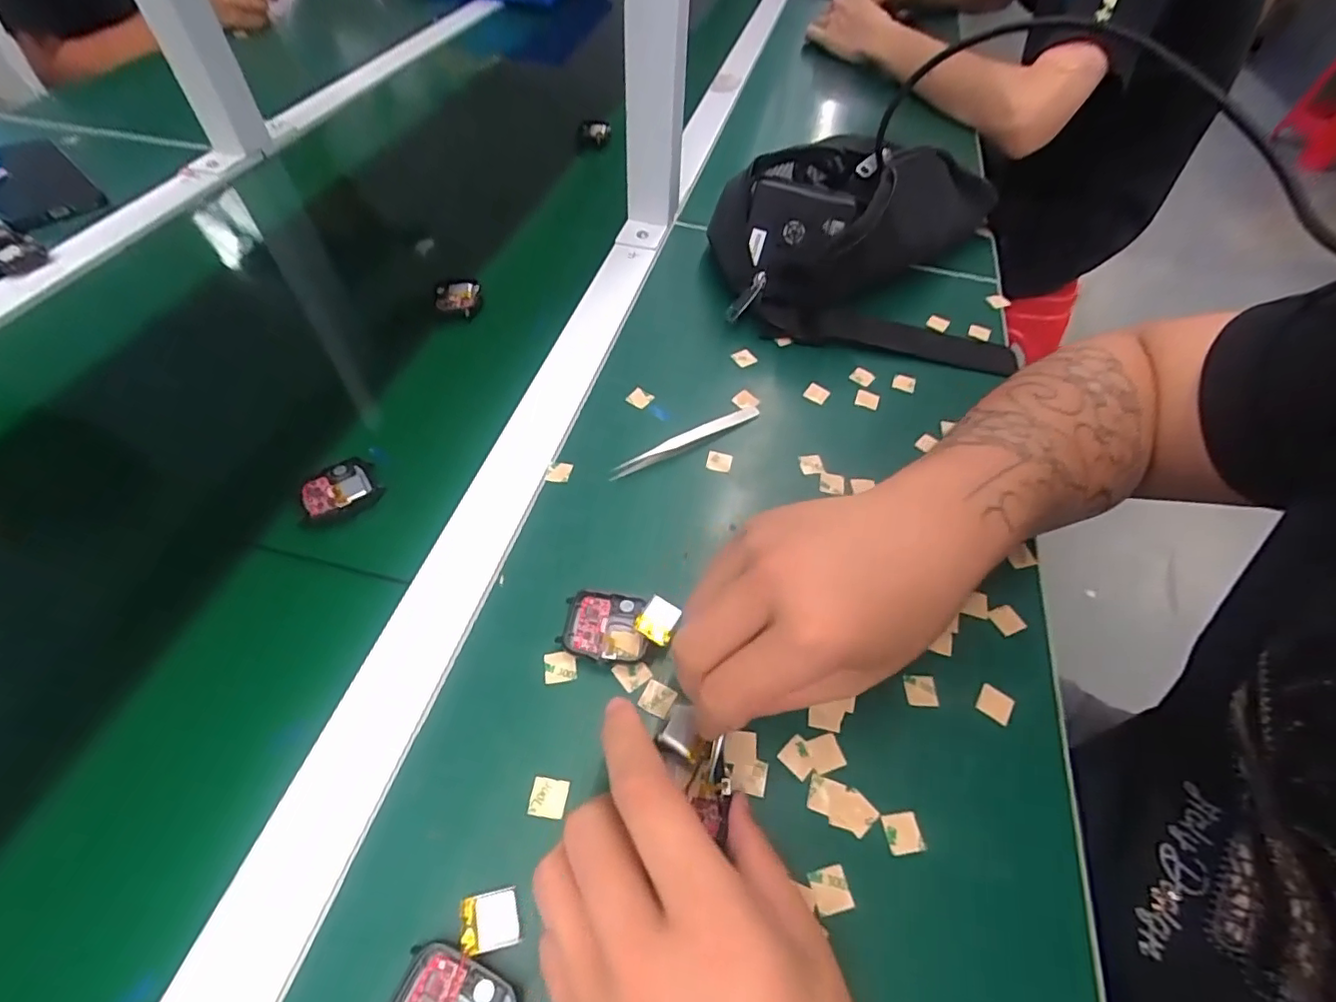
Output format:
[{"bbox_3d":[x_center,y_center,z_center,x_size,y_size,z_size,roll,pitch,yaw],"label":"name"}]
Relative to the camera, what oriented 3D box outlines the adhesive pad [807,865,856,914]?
[{"bbox_3d":[0.067,0.161,0.244,0.016,0.004,0.015,-10,53,-8],"label":"adhesive pad"}]

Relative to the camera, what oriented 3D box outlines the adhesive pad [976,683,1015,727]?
[{"bbox_3d":[0.164,0.101,0.295,0.016,0.004,0.015,29,58,18],"label":"adhesive pad"}]

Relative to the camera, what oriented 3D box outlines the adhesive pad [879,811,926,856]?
[{"bbox_3d":[0.103,0.144,0.257,0.017,0.004,0.016,-6,54,-7],"label":"adhesive pad"}]

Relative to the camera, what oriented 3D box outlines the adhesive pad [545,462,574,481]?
[{"bbox_3d":[-0.068,-0.018,0.369,0.015,0.004,0.014,5,57,8],"label":"adhesive pad"}]

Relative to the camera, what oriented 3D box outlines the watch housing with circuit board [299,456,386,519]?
[{"bbox_3d":[-0.196,-0.007,0.352,0.041,0.007,0.036,-30,60,-22],"label":"watch housing with circuit board"}]

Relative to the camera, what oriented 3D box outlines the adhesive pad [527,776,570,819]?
[{"bbox_3d":[-0.052,0.129,0.257,0.016,0.004,0.016,9,54,4],"label":"adhesive pad"}]

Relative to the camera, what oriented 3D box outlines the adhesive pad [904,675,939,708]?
[{"bbox_3d":[0.127,0.095,0.294,0.016,0.004,0.015,2,65,-3],"label":"adhesive pad"}]

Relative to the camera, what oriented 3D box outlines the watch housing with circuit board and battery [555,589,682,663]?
[{"bbox_3d":[-0.025,0.064,0.298,0.055,0.015,0.036,7,54,3],"label":"watch housing with circuit board and battery"}]

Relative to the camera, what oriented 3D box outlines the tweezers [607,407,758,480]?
[{"bbox_3d":[0.014,-0.040,0.386,0.114,0.008,0.016,-27,59,-20],"label":"tweezers"}]

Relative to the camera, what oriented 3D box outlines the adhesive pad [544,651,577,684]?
[{"bbox_3d":[-0.053,0.082,0.293,0.015,0.004,0.015,-7,54,-7],"label":"adhesive pad"}]

